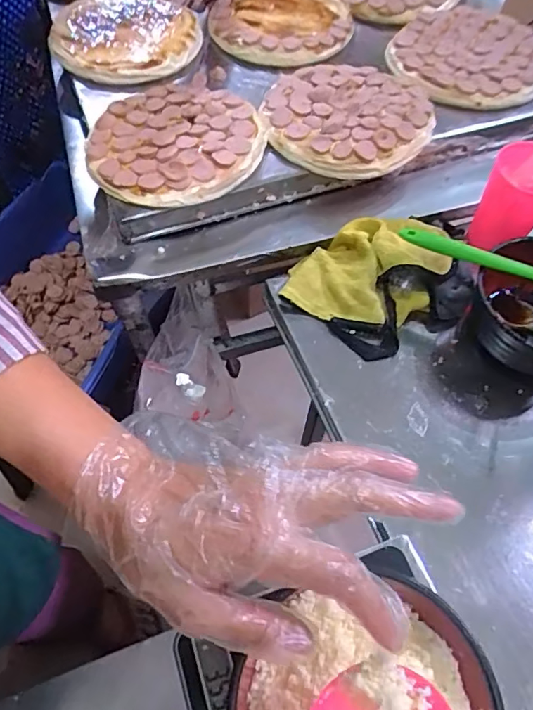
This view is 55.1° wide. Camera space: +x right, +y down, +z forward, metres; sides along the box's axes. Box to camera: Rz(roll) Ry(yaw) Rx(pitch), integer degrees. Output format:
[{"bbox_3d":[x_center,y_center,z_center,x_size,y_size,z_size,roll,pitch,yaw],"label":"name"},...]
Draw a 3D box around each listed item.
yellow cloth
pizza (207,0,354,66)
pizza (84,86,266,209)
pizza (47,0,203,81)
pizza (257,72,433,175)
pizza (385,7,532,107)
[{"bbox_3d":[0.103,-0.092,0.540,0.161,0.049,0.112,0,60,1],"label":"yellow cloth"},{"bbox_3d":[0.023,-0.469,0.712,0.185,0.022,0.181,-1,63,1],"label":"pizza"},{"bbox_3d":[-0.100,-0.240,0.571,0.184,0.019,0.181,-1,63,1],"label":"pizza"},{"bbox_3d":[-0.188,-0.429,0.674,0.193,0.017,0.181,-9,63,-3],"label":"pizza"},{"bbox_3d":[0.093,-0.281,0.594,0.189,0.023,0.174,-1,63,1],"label":"pizza"},{"bbox_3d":[0.267,-0.391,0.668,0.199,0.015,0.197,-1,63,1],"label":"pizza"}]

